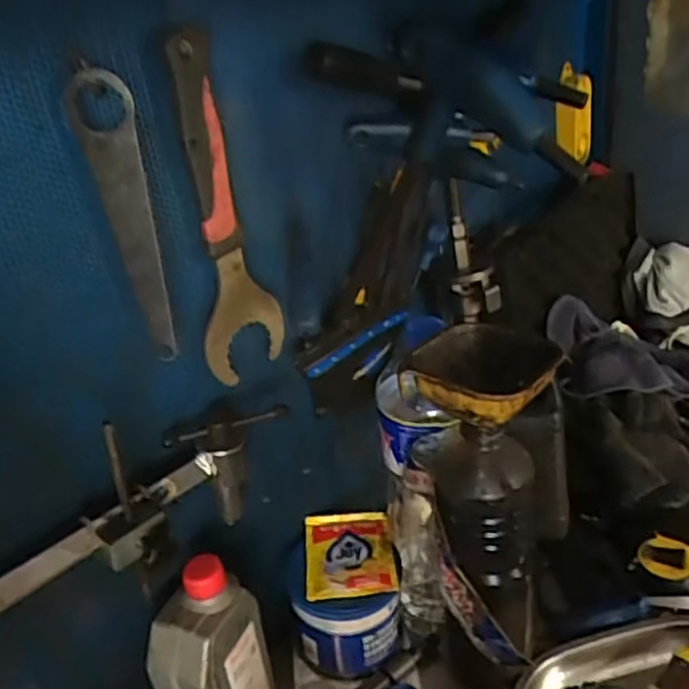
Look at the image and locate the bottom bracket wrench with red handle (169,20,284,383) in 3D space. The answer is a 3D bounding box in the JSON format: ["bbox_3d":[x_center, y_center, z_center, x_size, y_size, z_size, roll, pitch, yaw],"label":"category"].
[{"bbox_3d":[-0.086,-0.092,0.495,0.017,0.237,0.065,14,36,36],"label":"bottom bracket wrench with red handle"}]

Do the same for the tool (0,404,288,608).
[{"bbox_3d":[-0.197,0.146,0.419,0.061,0.112,0.432,17,38,39],"label":"tool"}]

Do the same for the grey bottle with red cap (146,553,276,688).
[{"bbox_3d":[-0.104,0.248,0.542,0.054,0.165,0.074,5,31,24],"label":"grey bottle with red cap"}]

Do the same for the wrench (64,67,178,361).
[{"bbox_3d":[-0.132,-0.075,0.438,0.039,0.183,0.006,-1,30,14],"label":"wrench"}]

